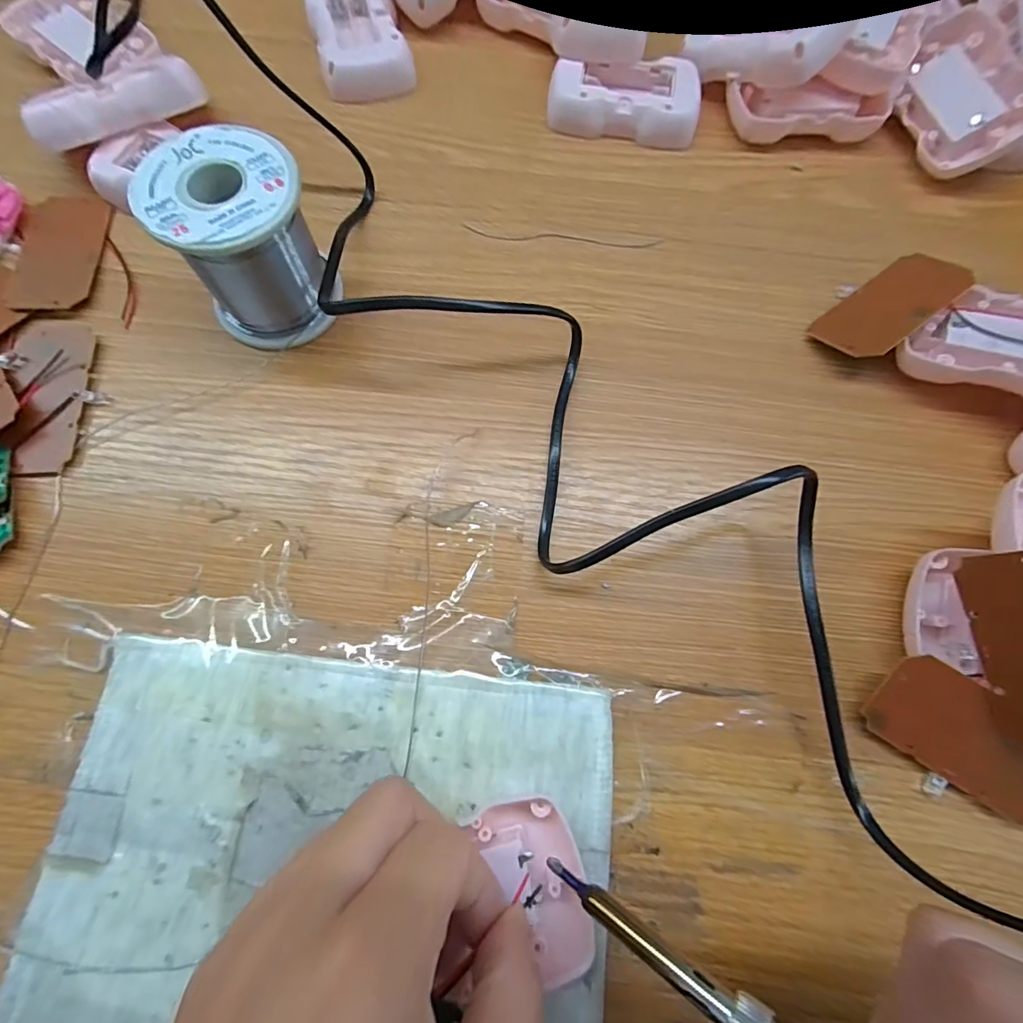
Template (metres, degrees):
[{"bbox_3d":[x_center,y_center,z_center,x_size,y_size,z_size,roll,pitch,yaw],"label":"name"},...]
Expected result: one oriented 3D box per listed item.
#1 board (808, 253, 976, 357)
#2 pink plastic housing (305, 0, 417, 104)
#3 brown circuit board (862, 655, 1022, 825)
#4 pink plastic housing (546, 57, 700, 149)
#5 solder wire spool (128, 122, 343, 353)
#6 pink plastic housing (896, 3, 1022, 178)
[{"bbox_3d":[0.189,-0.103,0.244,0.072,0.004,0.036,-37,56,-5],"label":"board"},{"bbox_3d":[-0.091,-0.285,0.294,0.052,0.019,0.080,-15,74,-6],"label":"pink plastic housing"},{"bbox_3d":[0.178,0.088,0.189,0.073,0.005,0.037,33,101,8],"label":"brown circuit board"},{"bbox_3d":[0.066,-0.241,0.287,0.084,0.019,0.045,10,73,1],"label":"pink plastic housing"},{"bbox_3d":[-0.116,-0.118,0.221,0.059,0.064,0.062,-29,76,-10],"label":"solder wire spool"},{"bbox_3d":[0.253,-0.235,0.278,0.054,0.016,0.087,-24,76,25],"label":"pink plastic housing"}]

